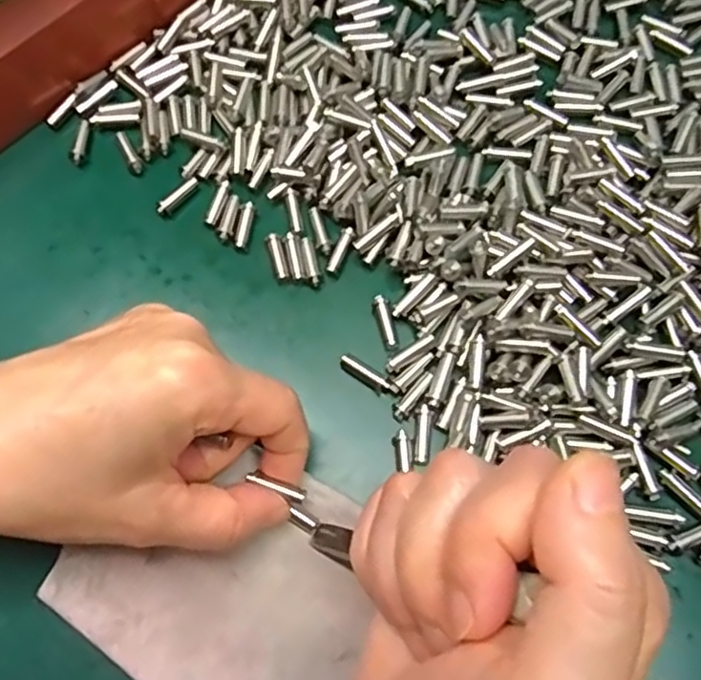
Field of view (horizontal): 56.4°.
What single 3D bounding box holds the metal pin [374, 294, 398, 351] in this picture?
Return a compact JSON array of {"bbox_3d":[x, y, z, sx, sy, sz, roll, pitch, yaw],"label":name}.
[{"bbox_3d":[0.014,-0.007,0.250,0.005,0.004,0.022,-14,69,-3],"label":"metal pin"}]

